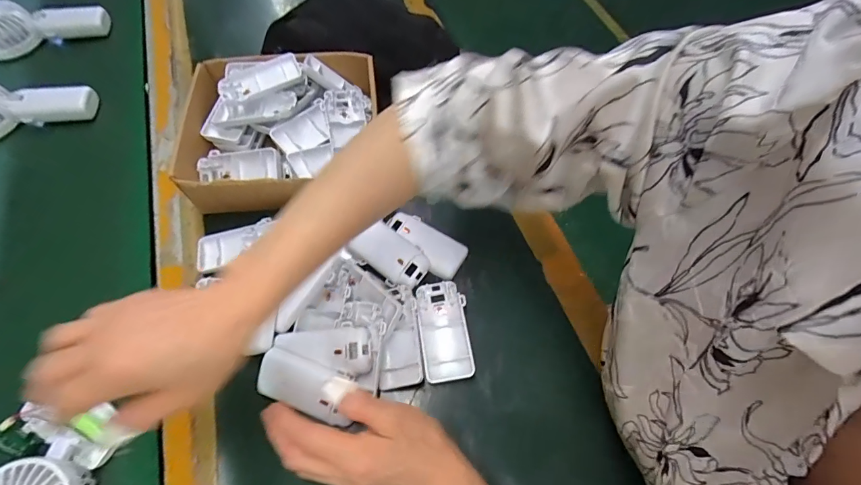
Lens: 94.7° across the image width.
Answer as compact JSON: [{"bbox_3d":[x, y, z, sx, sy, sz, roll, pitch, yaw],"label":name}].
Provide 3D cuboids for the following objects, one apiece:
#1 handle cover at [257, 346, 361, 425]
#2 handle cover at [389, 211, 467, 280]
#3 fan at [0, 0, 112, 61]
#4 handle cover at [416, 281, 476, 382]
[{"bbox_3d":[-0.111,0.126,0.349,0.090,0.020,0.041,21,64,10],"label":"handle cover"},{"bbox_3d":[-0.005,0.000,0.429,0.090,0.015,0.045,31,68,16],"label":"handle cover"},{"bbox_3d":[-0.593,-0.330,0.598,0.184,0.053,0.073,-25,65,-11],"label":"fan"},{"bbox_3d":[0.013,0.085,0.388,0.047,0.018,0.094,-5,63,-2],"label":"handle cover"}]

